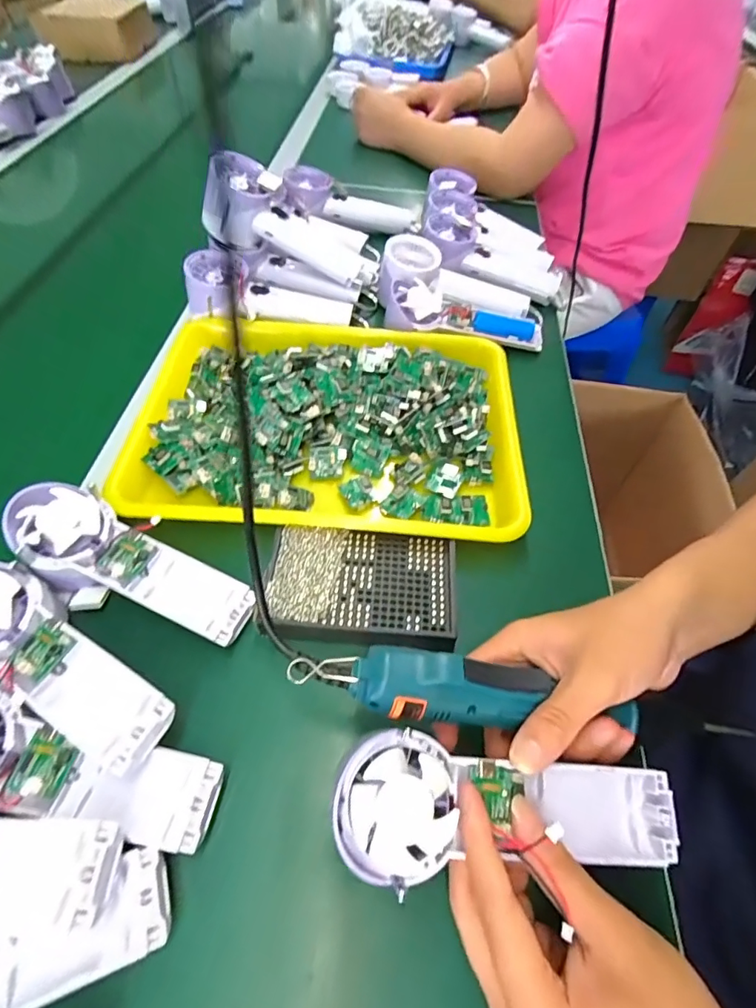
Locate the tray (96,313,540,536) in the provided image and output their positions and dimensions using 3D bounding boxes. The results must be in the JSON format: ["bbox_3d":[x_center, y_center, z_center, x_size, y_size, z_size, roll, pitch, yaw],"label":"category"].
[{"bbox_3d":[-0.047,-0.087,0.436,0.354,0.034,0.248,4,54,0],"label":"tray"}]

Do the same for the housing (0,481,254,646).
[{"bbox_3d":[-0.170,0.040,0.326,0.169,0.036,0.062,24,57,14],"label":"housing"}]

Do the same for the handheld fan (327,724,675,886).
[{"bbox_3d":[0.065,0.151,0.238,0.172,0.025,0.058,12,53,-11],"label":"handheld fan"}]

